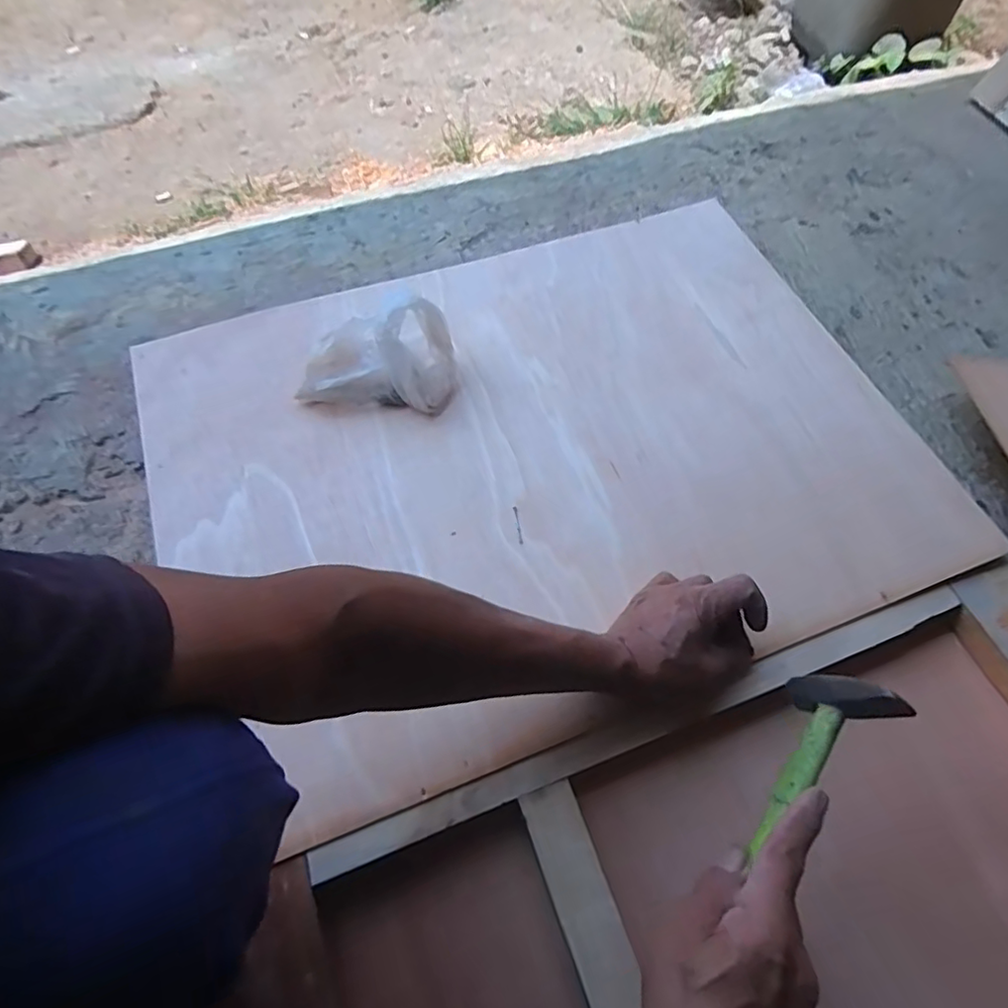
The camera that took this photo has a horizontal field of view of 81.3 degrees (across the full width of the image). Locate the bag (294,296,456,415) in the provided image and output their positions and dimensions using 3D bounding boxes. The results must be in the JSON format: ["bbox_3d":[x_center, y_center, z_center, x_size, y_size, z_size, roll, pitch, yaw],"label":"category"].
[{"bbox_3d":[-0.129,-0.156,0.597,0.158,0.072,0.095,3,62,0],"label":"bag"}]

